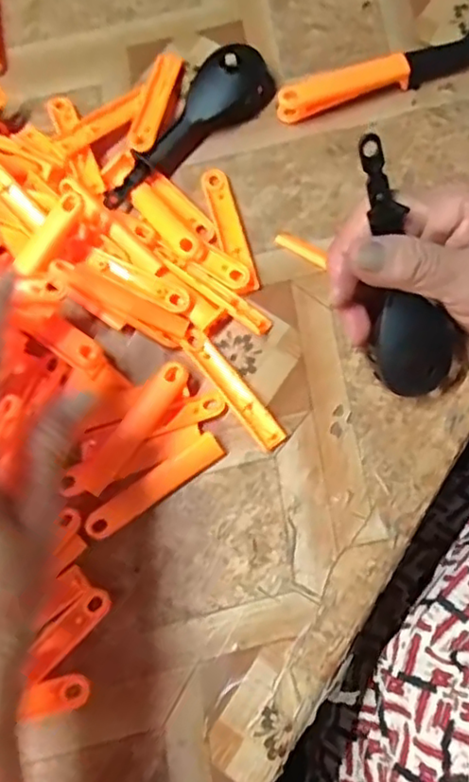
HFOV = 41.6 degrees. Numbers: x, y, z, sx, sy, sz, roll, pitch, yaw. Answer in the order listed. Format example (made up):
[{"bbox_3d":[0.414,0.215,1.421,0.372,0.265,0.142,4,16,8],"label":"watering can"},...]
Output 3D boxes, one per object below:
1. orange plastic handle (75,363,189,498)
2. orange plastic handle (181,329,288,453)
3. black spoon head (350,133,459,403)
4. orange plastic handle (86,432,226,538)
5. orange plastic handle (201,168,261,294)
[{"bbox_3d":[-0.050,0.018,0.308,0.016,0.009,0.075,36,79,10],"label":"orange plastic handle"},{"bbox_3d":[-0.001,-0.001,0.317,0.014,0.006,0.074,-37,77,-8],"label":"orange plastic handle"},{"bbox_3d":[0.074,-0.051,0.278,0.042,0.123,0.016,-26,32,-6],"label":"black spoon head"},{"bbox_3d":[-0.039,0.047,0.304,0.074,0.005,0.014,-35,77,-8],"label":"orange plastic handle"},{"bbox_3d":[-0.004,-0.090,0.342,0.015,0.005,0.076,-16,75,-3],"label":"orange plastic handle"}]

